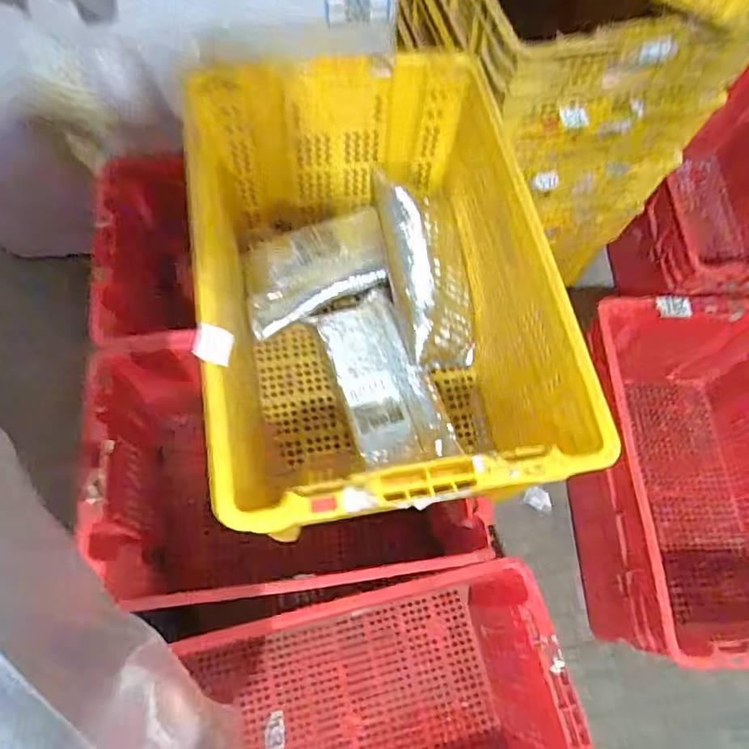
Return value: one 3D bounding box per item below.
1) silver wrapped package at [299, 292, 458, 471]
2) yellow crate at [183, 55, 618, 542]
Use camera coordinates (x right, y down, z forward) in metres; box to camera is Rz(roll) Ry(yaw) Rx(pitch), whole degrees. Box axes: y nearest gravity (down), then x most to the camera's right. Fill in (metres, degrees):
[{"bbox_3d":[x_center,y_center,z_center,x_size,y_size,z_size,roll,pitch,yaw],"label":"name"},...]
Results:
[{"bbox_3d":[0.007,0.006,0.819,0.138,0.039,0.278,-24,70,-13],"label":"silver wrapped package"},{"bbox_3d":[-0.013,-0.090,0.777,0.434,0.322,0.586,-10,67,-7],"label":"yellow crate"}]

